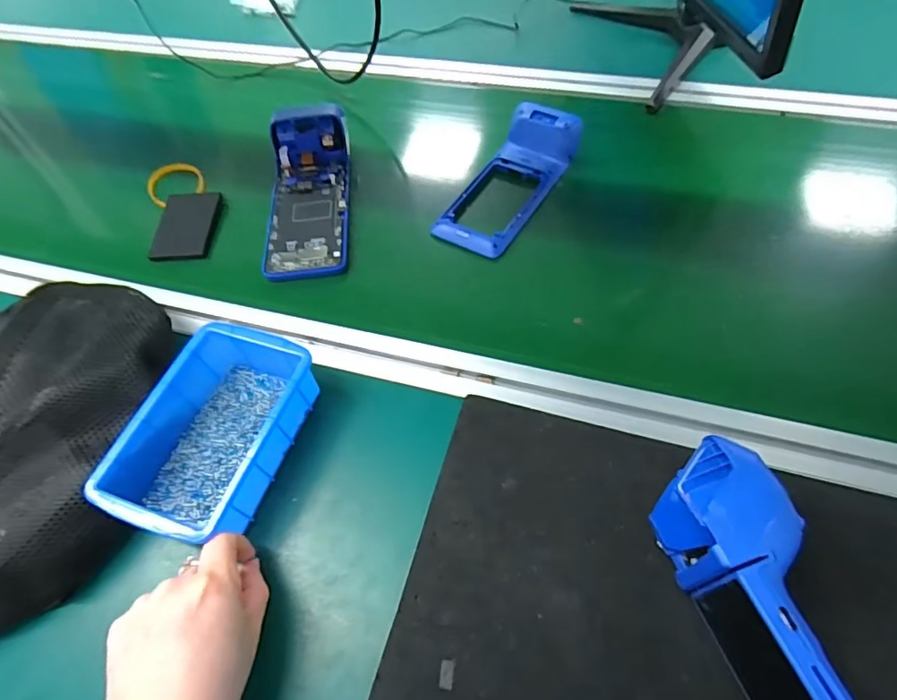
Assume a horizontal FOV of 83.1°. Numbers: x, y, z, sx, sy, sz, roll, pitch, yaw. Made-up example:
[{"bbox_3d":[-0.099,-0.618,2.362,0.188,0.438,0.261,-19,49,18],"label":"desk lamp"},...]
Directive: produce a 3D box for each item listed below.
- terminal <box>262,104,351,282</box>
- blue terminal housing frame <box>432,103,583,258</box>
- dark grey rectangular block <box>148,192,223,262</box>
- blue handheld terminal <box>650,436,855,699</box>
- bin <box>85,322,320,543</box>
[{"bbox_3d":[-0.148,-0.171,0.526,0.082,0.044,0.213,-5,57,1],"label":"terminal"},{"bbox_3d":[0.064,-0.179,0.522,0.081,0.039,0.196,27,63,20],"label":"blue terminal housing frame"},{"bbox_3d":[-0.275,-0.132,0.534,0.059,0.012,0.101,-3,57,2],"label":"dark grey rectangular block"},{"bbox_3d":[0.166,0.150,0.246,0.046,0.081,0.199,-16,58,-6],"label":"blue handheld terminal"},{"bbox_3d":[-0.165,0.058,0.370,0.096,0.050,0.151,16,60,14],"label":"bin"}]

